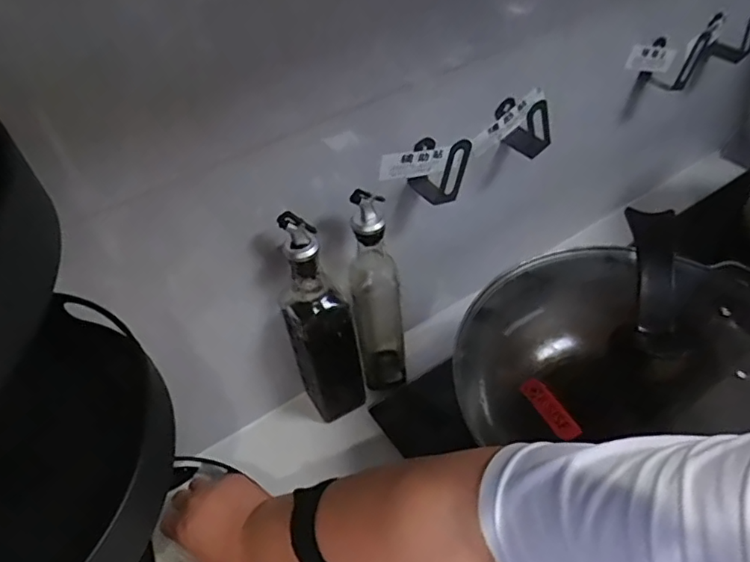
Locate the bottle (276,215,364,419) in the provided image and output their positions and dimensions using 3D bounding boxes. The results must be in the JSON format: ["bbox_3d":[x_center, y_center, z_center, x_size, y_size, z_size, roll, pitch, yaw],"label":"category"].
[{"bbox_3d":[-0.057,0.056,0.600,0.067,0.300,0.059,-14,47,-7],"label":"bottle"}]

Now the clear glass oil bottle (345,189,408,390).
[{"bbox_3d":[0.002,0.020,0.626,0.055,0.287,0.066,-3,47,3],"label":"clear glass oil bottle"}]

